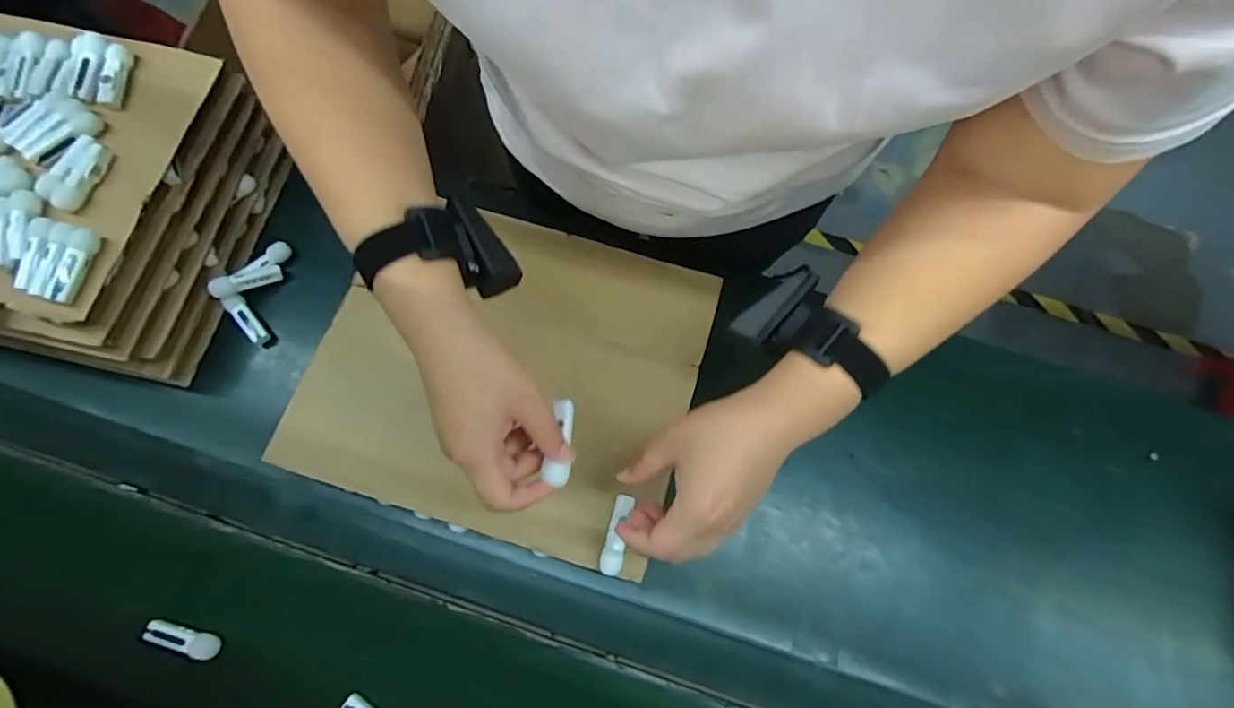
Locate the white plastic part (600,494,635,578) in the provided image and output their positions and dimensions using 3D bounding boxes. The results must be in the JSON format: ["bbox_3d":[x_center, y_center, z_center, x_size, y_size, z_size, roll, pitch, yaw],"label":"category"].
[{"bbox_3d":[0.000,0.153,0.453,0.019,0.006,0.066,12,69,2],"label":"white plastic part"}]

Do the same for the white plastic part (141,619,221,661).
[{"bbox_3d":[-0.390,0.256,0.476,0.059,0.015,0.021,16,77,3],"label":"white plastic part"}]

